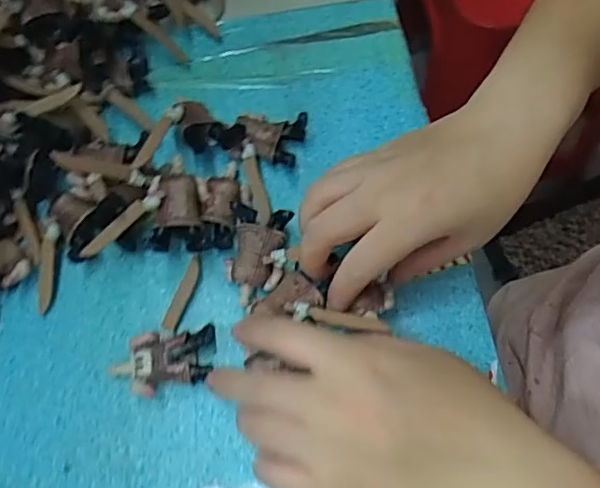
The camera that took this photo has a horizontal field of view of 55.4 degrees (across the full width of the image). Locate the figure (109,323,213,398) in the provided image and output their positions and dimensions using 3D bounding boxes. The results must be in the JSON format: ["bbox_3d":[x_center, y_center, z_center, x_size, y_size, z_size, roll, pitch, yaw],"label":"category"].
[{"bbox_3d":[-0.077,0.066,0.322,0.058,0.016,0.034,-11,66,-1],"label":"figure"}]

